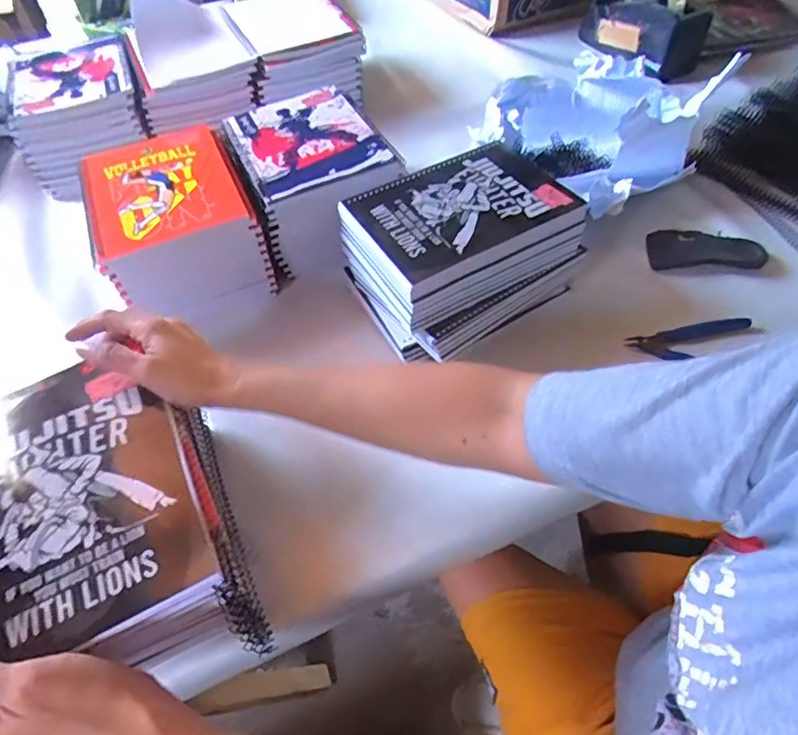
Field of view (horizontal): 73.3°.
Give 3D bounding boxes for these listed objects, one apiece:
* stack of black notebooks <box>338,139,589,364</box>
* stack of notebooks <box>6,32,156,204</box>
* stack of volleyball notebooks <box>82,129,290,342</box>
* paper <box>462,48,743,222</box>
[{"bbox_3d":[0.063,-0.127,0.559,0.210,0.094,0.180,-30,56,-16],"label":"stack of black notebooks"},{"bbox_3d":[-0.444,-0.366,0.761,0.179,0.111,0.205,-22,55,-10],"label":"stack of notebooks"},{"bbox_3d":[-0.249,-0.161,0.615,0.159,0.115,0.204,-26,55,-13],"label":"stack of volleyball notebooks"},{"bbox_3d":[0.259,-0.312,0.696,0.258,0.112,0.221,-35,58,-19],"label":"paper"}]

